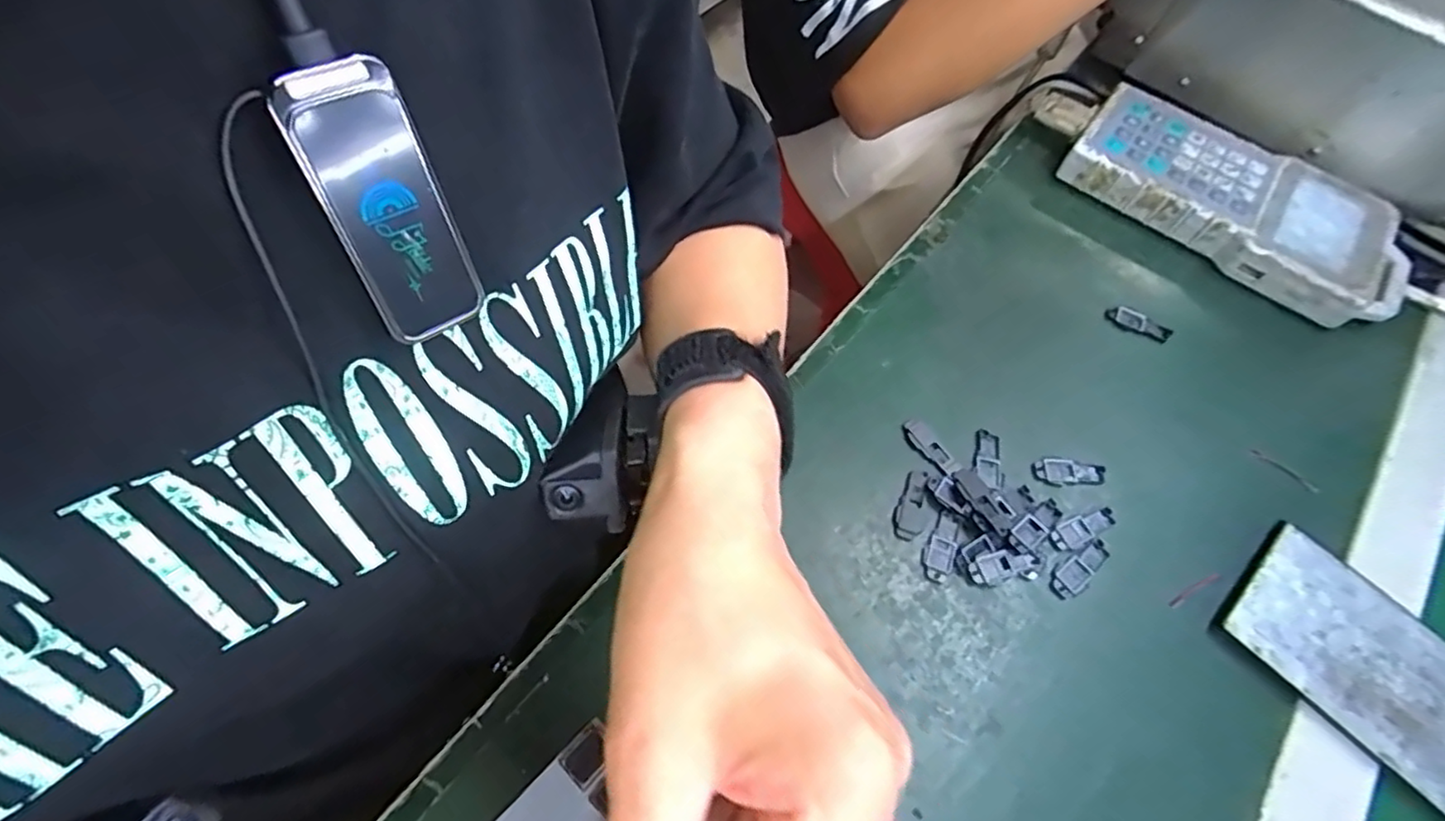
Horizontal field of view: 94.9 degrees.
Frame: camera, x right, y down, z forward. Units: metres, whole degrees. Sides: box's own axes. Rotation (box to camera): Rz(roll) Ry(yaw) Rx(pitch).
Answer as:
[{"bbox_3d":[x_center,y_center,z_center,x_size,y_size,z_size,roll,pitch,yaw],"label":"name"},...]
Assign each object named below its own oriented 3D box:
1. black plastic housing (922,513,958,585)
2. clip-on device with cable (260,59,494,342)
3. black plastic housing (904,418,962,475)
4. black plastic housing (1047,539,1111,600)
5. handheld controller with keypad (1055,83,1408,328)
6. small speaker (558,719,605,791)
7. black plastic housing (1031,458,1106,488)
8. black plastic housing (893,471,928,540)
[{"bbox_3d":[0.114,0.072,0.346,0.014,0.004,0.036,20,62,7],"label":"black plastic housing"},{"bbox_3d":[-0.081,-0.048,0.161,0.026,0.064,0.008,-24,39,-16],"label":"clip-on device with cable"},{"bbox_3d":[0.117,0.020,0.370,0.011,0.004,0.038,-34,69,-19],"label":"black plastic housing"},{"bbox_3d":[0.188,0.084,0.347,0.040,0.004,0.016,-29,67,-18],"label":"black plastic housing"},{"bbox_3d":[0.354,-0.146,0.459,0.216,0.036,0.098,36,65,14],"label":"handheld controller with keypad"},{"bbox_3d":[-0.045,0.115,0.222,0.014,0.004,0.017,40,66,16],"label":"small speaker"},{"bbox_3d":[0.194,0.035,0.370,0.040,0.004,0.015,2,62,-3],"label":"black plastic housing"},{"bbox_3d":[0.103,0.050,0.355,0.016,0.004,0.040,23,63,8],"label":"black plastic housing"}]

